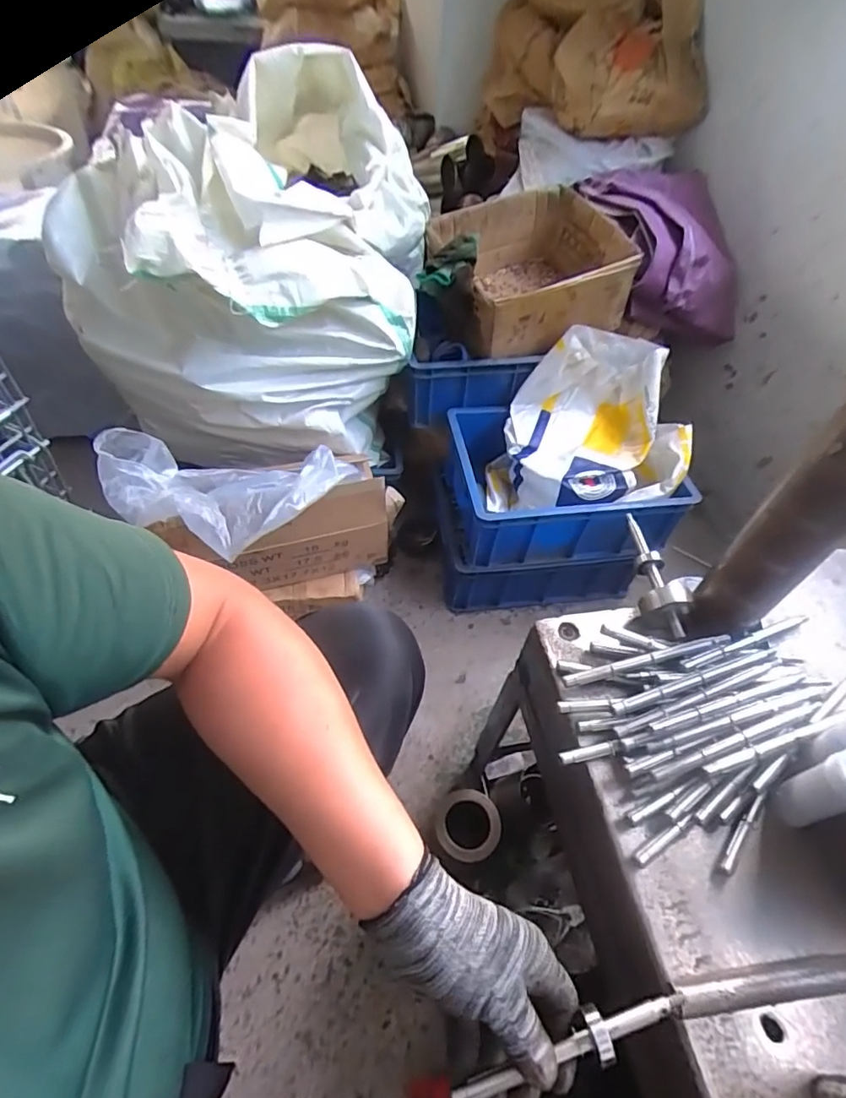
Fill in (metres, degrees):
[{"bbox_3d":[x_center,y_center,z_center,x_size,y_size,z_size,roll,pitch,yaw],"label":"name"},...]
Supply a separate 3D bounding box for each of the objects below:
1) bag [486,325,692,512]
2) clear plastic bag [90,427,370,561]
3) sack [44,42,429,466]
[{"bbox_3d":[0.310,-0.221,1.014,0.312,0.252,0.259,11,51,3],"label":"bag"},{"bbox_3d":[-0.276,-0.080,0.779,0.352,0.085,0.174,-1,51,-6],"label":"clear plastic bag"},{"bbox_3d":[-0.285,-0.529,1.040,0.549,0.491,0.626,7,51,0],"label":"sack"}]

